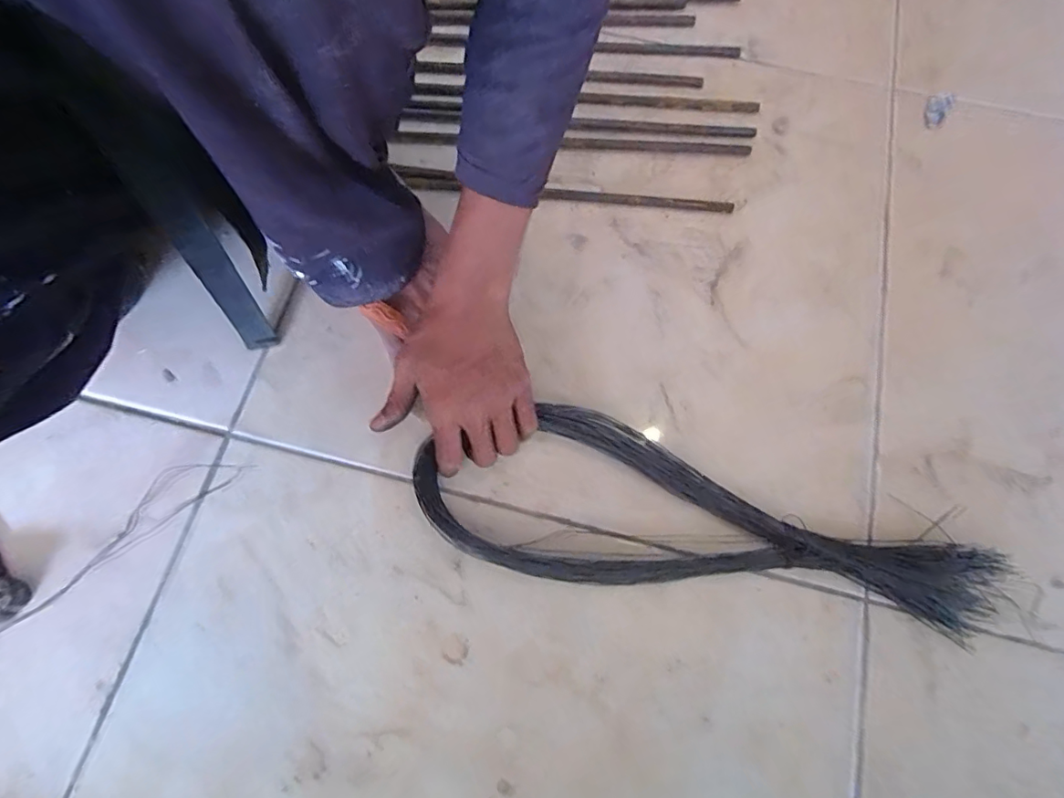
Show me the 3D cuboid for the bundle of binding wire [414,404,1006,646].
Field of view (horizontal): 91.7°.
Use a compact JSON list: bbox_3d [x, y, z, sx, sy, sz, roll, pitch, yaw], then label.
[{"bbox_3d":[0.118,0.085,0.380,0.409,0.023,0.122,10,73,4],"label":"bundle of binding wire"}]

